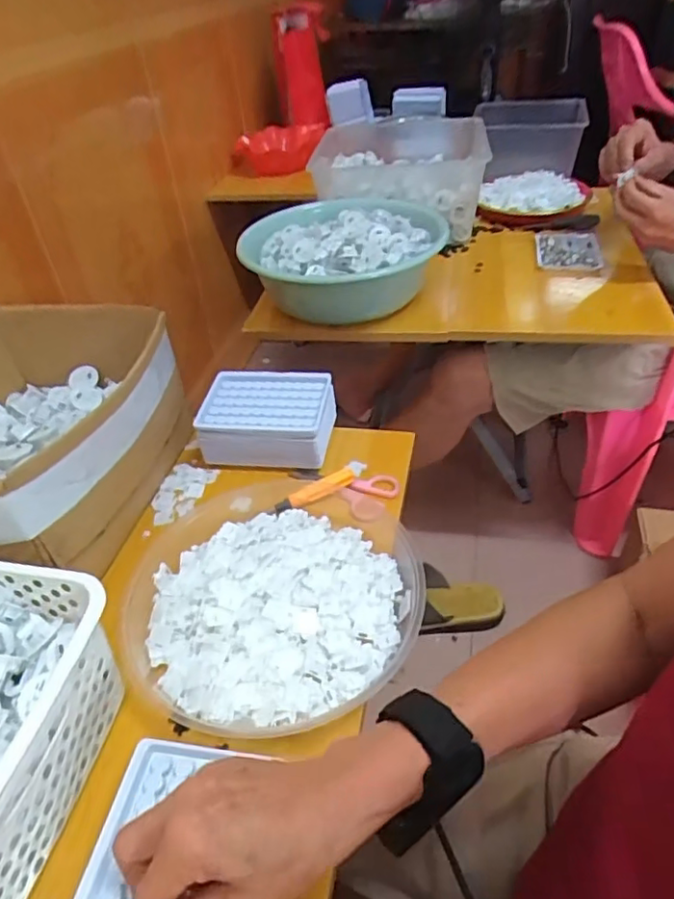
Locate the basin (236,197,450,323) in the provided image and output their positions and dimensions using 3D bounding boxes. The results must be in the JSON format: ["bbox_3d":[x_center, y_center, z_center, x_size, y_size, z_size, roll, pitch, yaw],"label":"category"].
[{"bbox_3d":[0.010,-0.276,0.878,0.264,0.104,0.268,-3,40,2],"label":"basin"}]

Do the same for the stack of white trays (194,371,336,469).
[{"bbox_3d":[-0.073,-0.034,0.646,0.137,0.056,0.096,2,41,8],"label":"stack of white trays"}]

